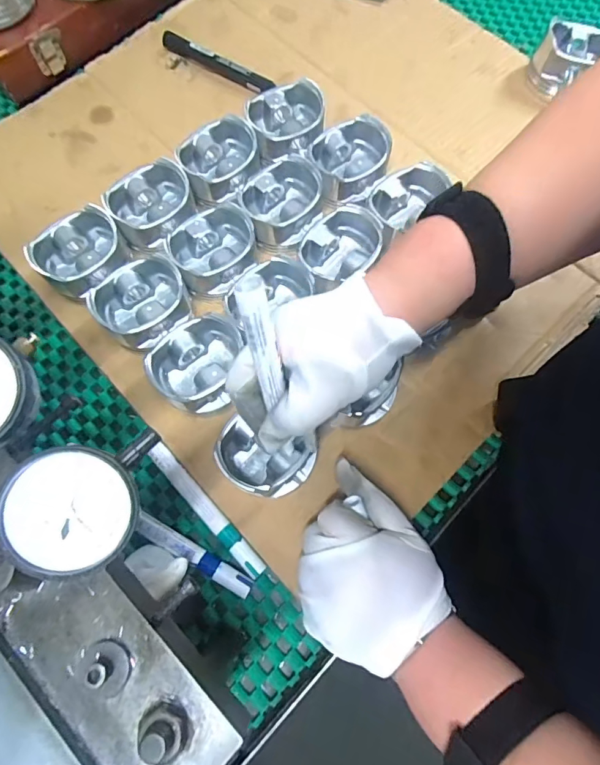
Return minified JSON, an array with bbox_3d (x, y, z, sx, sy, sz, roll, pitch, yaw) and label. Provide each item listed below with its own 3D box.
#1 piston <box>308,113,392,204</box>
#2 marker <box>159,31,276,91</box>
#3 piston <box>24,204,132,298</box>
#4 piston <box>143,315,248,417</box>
[{"bbox_3d":[0.047,-0.208,0.417,0.076,0.042,0.068,-28,73,-11],"label":"piston"},{"bbox_3d":[-0.092,-0.351,0.488,0.142,0.017,0.014,32,71,10],"label":"marker"},{"bbox_3d":[-0.194,-0.113,0.402,0.078,0.053,0.066,-37,75,-12],"label":"piston"},{"bbox_3d":[-0.082,-0.013,0.369,0.070,0.054,0.076,10,71,3],"label":"piston"}]

